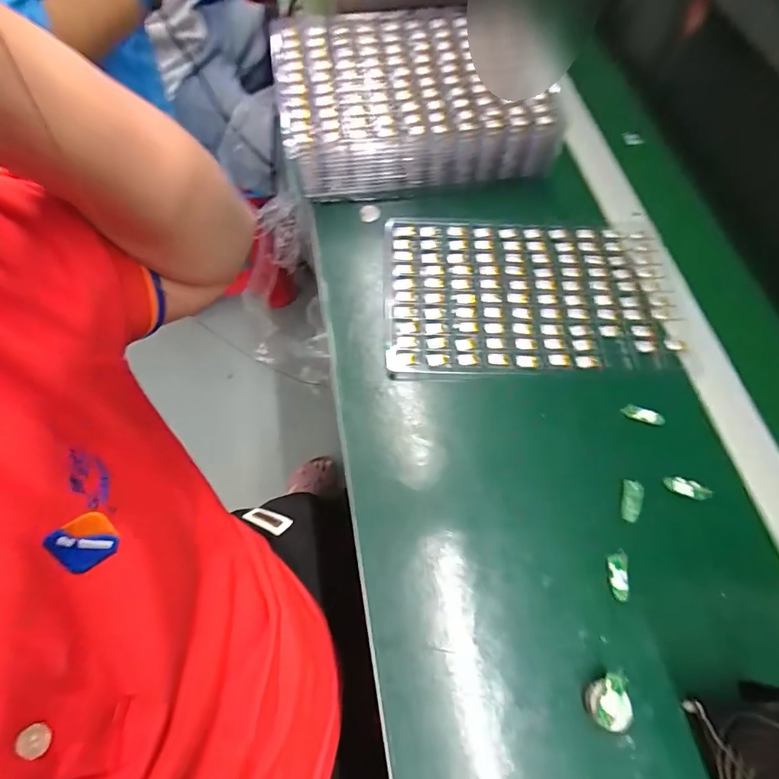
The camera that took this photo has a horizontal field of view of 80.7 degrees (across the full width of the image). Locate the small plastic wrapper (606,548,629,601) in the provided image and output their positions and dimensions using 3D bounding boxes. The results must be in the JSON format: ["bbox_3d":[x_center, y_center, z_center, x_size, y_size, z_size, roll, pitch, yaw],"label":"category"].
[{"bbox_3d":[0.159,0.129,0.318,0.014,0.004,0.033,9,65,1],"label":"small plastic wrapper"}]

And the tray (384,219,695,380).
[{"bbox_3d":[0.126,-0.090,0.420,0.260,0.004,0.165,-1,65,-4],"label":"tray"}]

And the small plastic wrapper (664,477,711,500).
[{"bbox_3d":[0.225,0.074,0.345,0.031,0.004,0.013,19,66,6],"label":"small plastic wrapper"}]

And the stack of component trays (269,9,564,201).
[{"bbox_3d":[0.012,-0.292,0.464,0.263,0.076,0.163,-7,66,-6],"label":"stack of component trays"}]

